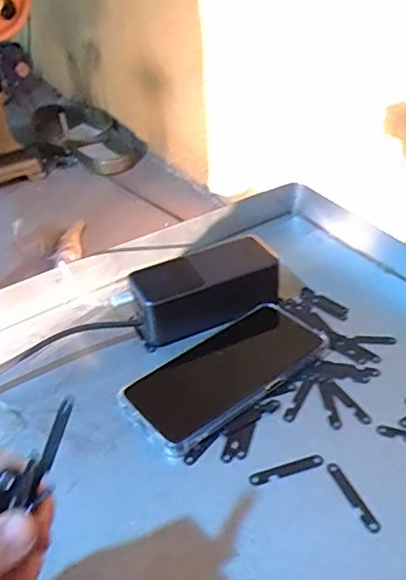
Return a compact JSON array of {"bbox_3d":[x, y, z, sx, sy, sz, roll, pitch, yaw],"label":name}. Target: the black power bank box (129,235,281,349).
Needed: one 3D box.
[{"bbox_3d":[0.003,-0.006,0.502,0.128,0.042,0.052,-17,39,-15],"label":"black power bank box"}]

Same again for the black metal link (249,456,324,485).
[{"bbox_3d":[0.056,0.119,0.375,0.051,0.004,0.009,-13,38,-10],"label":"black metal link"}]

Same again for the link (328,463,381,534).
[{"bbox_3d":[0.095,0.130,0.357,0.008,0.004,0.052,-17,39,-15],"label":"link"}]

